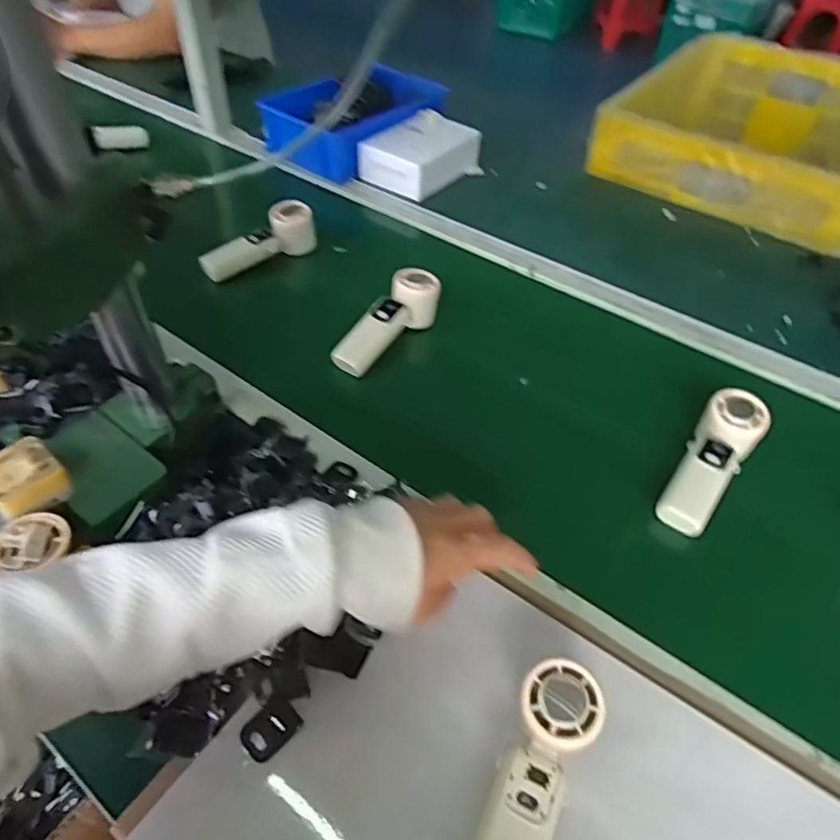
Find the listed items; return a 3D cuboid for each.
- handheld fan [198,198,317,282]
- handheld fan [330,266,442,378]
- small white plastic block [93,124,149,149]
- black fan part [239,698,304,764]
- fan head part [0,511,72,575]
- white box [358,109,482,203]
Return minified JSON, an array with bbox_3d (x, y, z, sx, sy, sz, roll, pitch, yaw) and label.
[{"bbox_3d":[-0.221,-0.244,0.829,0.169,0.053,0.055,-34,57,-30],"label":"handheld fan"},{"bbox_3d":[-0.036,-0.118,0.725,0.056,0.052,0.166,25,50,19],"label":"handheld fan"},{"bbox_3d":[-0.527,-0.499,1.058,0.032,0.037,0.103,26,34,20],"label":"small white plastic block"},{"bbox_3d":[-0.109,0.223,0.435,0.029,0.004,0.040,36,55,27],"label":"black fan part"},{"bbox_3d":[-0.305,0.096,0.469,0.052,0.011,0.055,2,47,-2],"label":"fan head part"},{"bbox_3d":[0.000,-0.454,1.024,0.129,0.067,0.183,29,52,22],"label":"white box"}]

